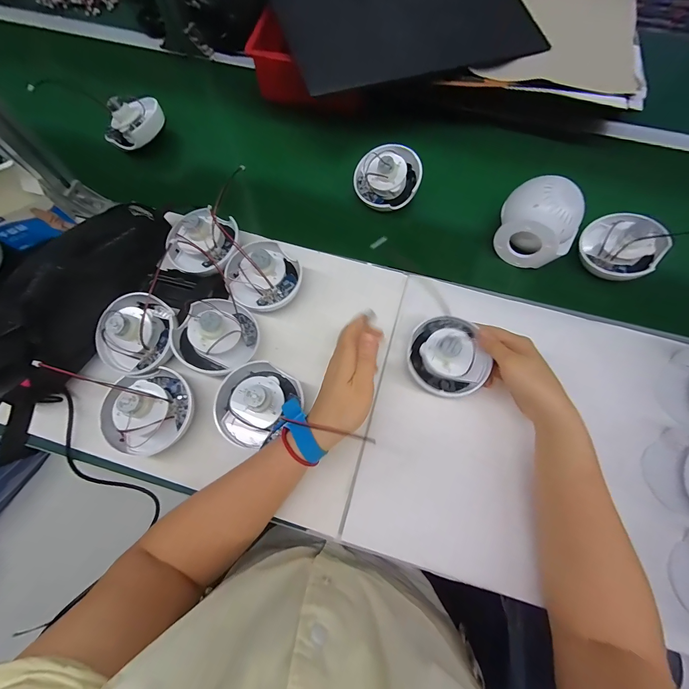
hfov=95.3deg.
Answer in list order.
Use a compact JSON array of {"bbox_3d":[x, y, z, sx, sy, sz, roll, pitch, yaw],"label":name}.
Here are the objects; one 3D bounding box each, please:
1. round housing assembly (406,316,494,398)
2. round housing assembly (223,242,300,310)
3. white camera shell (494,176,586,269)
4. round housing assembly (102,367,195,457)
[{"bbox_3d":[0.135,0.011,0.411,0.091,0.067,0.108,-16,71,-7],"label":"round housing assembly"},{"bbox_3d":[-0.118,-0.104,0.453,0.103,0.066,0.108,0,70,-1],"label":"round housing assembly"},{"bbox_3d":[0.296,-0.185,0.479,0.108,0.080,0.100,20,71,6],"label":"white camera shell"},{"bbox_3d":[-0.244,0.079,0.388,0.099,0.067,0.104,0,70,-1],"label":"round housing assembly"}]

